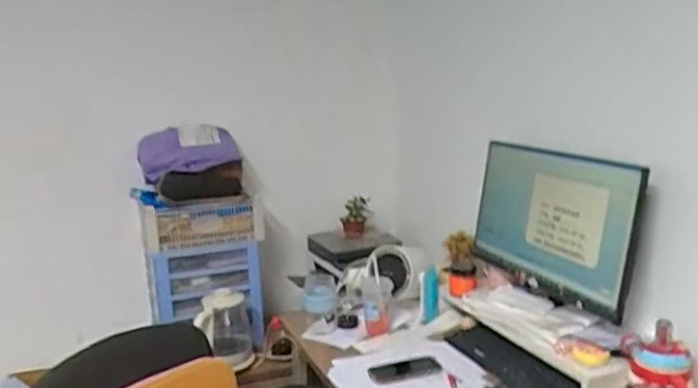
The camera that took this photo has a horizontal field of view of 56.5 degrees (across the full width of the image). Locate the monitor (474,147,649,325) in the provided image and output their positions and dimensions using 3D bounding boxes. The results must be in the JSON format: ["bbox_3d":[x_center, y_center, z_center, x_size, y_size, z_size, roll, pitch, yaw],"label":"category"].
[{"bbox_3d":[0.464,0.064,1.549,0.058,0.332,0.575,6,8,-20],"label":"monitor"}]

